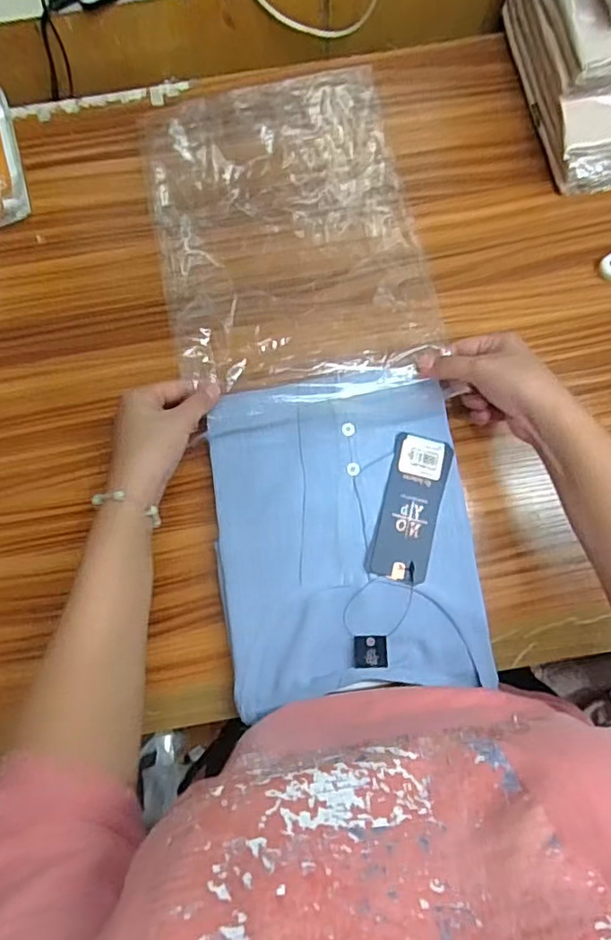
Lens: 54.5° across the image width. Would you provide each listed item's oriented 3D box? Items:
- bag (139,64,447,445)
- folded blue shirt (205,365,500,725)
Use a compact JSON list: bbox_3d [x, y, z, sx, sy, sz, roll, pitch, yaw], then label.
[{"bbox_3d":[-0.018,-0.203,0.520,0.215,0.028,0.323,-11,79,-2],"label":"bag"},{"bbox_3d":[0.031,0.051,0.481,0.202,0.020,0.251,-7,79,-1],"label":"folded blue shirt"}]

